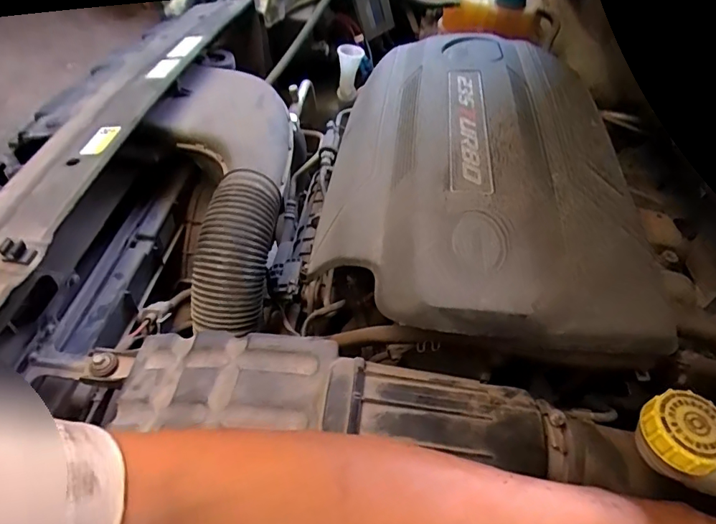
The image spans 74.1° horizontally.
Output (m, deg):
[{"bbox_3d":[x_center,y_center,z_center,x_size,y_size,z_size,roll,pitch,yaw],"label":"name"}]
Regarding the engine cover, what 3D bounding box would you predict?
[{"bbox_3d":[0.135,-0.154,0.590,0.330,0.074,0.594,7,49,2],"label":"engine cover"}]

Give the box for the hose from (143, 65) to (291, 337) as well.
[{"bbox_3d":[-0.163,-0.088,0.640,0.166,0.243,0.255,-12,51,-14],"label":"hose"}]

